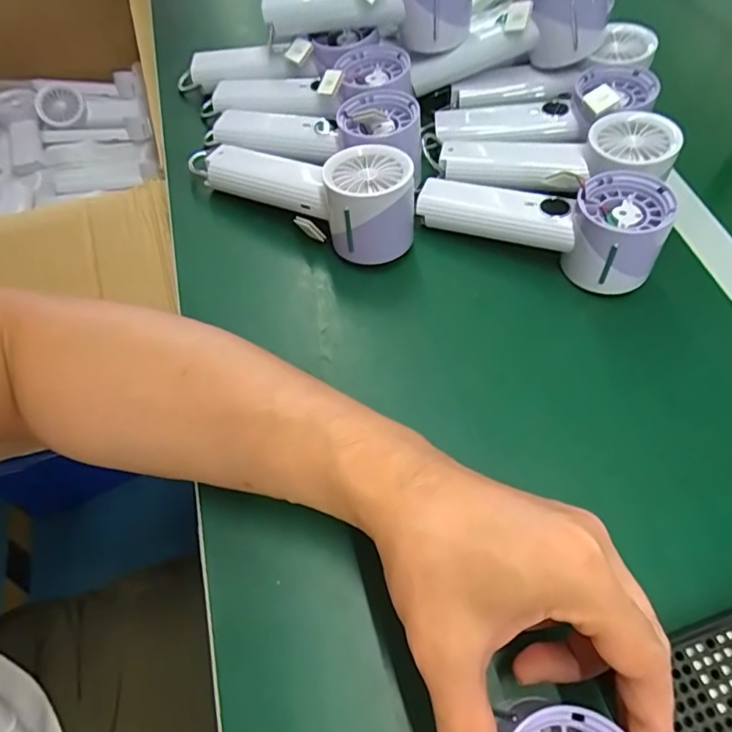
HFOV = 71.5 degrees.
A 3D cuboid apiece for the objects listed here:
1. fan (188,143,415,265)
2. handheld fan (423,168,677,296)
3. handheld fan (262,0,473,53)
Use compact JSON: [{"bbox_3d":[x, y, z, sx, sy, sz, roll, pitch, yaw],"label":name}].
[{"bbox_3d":[-0.051,-0.141,0.381,0.188,0.064,0.056,28,64,15],"label":"fan"},{"bbox_3d":[0.127,-0.114,0.371,0.174,0.055,0.069,28,64,15],"label":"handheld fan"},{"bbox_3d":[0.001,-0.299,0.419,0.170,0.058,0.056,-7,61,-4],"label":"handheld fan"}]

